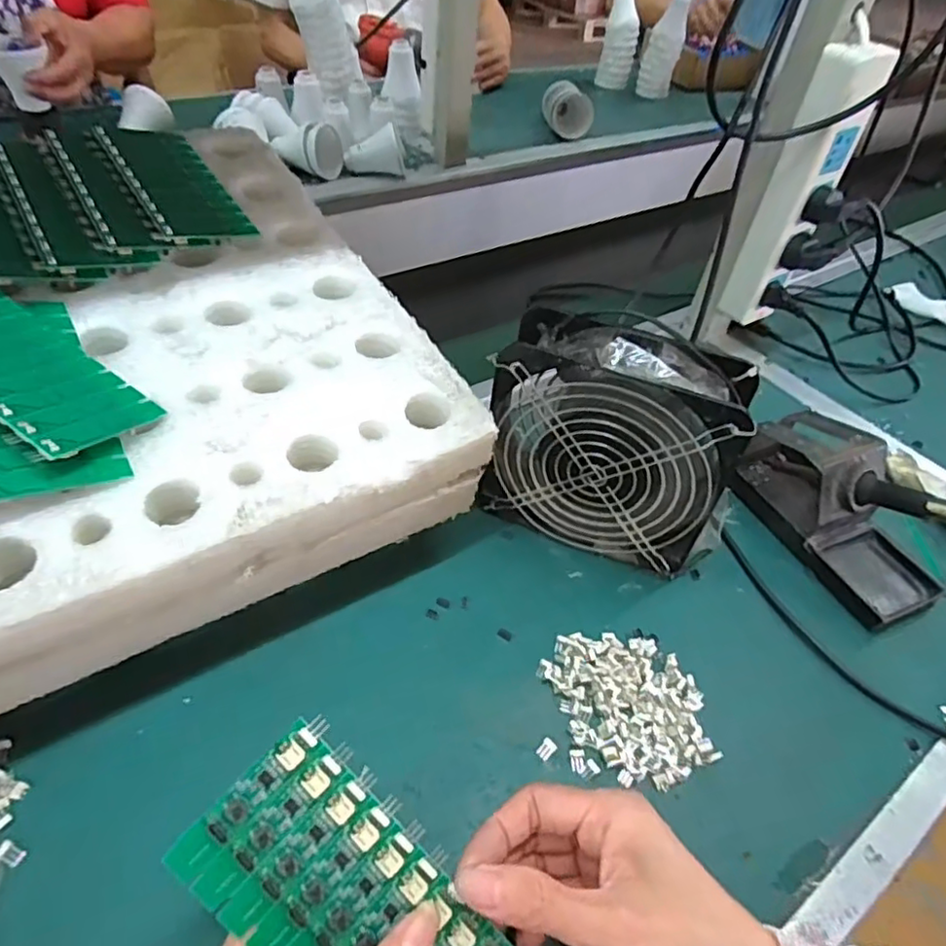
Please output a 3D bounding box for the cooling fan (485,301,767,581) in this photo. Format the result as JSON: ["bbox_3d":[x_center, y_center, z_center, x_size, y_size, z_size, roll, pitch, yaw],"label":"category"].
[{"bbox_3d":[0.090,-0.017,0.409,0.155,0.148,0.060,21,48,13],"label":"cooling fan"}]

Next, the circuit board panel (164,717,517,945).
[{"bbox_3d":[-0.041,0.166,0.234,0.063,0.007,0.136,-41,94,-20],"label":"circuit board panel"}]

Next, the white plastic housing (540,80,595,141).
[{"bbox_3d":[0.161,-0.612,1.063,0.081,0.068,0.100,2,46,-5],"label":"white plastic housing"}]

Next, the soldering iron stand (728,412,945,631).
[{"bbox_3d":[0.265,0.021,0.451,0.076,0.069,0.157,-14,50,-20],"label":"soldering iron stand"}]

